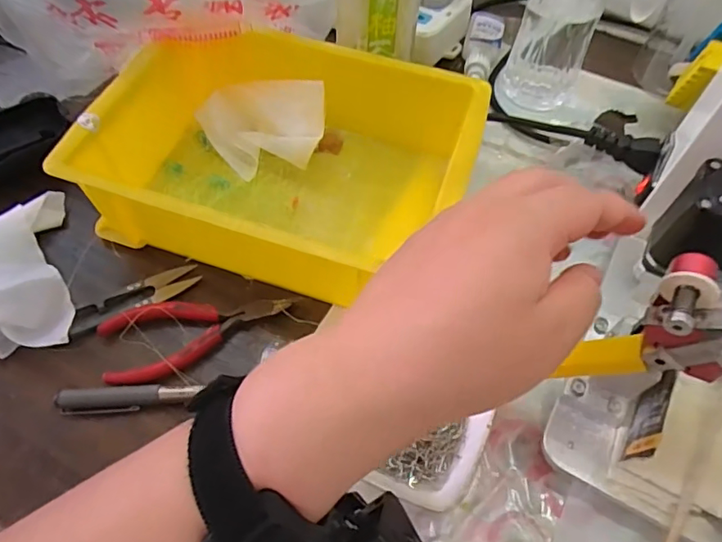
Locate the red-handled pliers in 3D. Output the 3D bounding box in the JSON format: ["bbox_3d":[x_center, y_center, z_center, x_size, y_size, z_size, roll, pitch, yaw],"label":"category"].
[{"bbox_3d":[-0.103,0.036,0.337,0.116,0.010,0.051,-16,60,-11],"label":"red-handled pliers"}]

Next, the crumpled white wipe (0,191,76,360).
[{"bbox_3d":[-0.227,-0.003,0.340,0.092,0.039,0.127,-9,59,-8],"label":"crumpled white wipe"}]

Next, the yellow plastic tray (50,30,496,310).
[{"bbox_3d":[-0.051,-0.079,0.375,0.246,0.072,0.177,14,59,7],"label":"yellow plastic tray"}]

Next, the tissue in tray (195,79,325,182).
[{"bbox_3d":[-0.078,-0.108,0.407,0.098,0.038,0.063,1,58,-1],"label":"tissue in tray"}]

